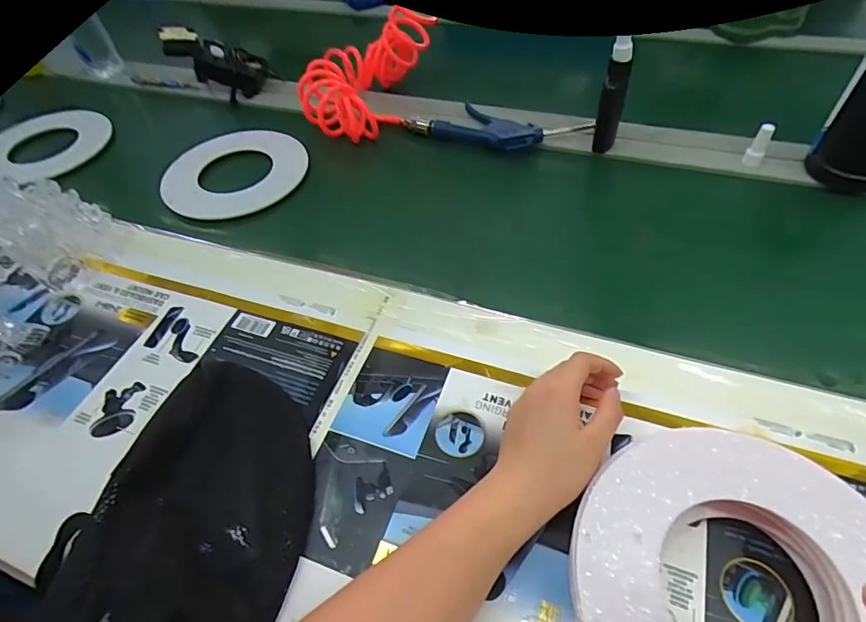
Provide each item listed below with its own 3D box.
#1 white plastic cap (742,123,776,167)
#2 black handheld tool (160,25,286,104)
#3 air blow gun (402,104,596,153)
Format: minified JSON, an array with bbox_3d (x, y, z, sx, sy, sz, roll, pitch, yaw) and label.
[{"bbox_3d":[0.400,-0.202,0.594,0.020,0.055,0.019,-2,51,3],"label":"white plastic cap"},{"bbox_3d":[-0.356,-0.409,0.802,0.169,0.053,0.082,21,50,-15],"label":"black handheld tool"},{"bbox_3d":[0.090,-0.259,0.679,0.244,0.022,0.096,15,54,16],"label":"air blow gun"}]

